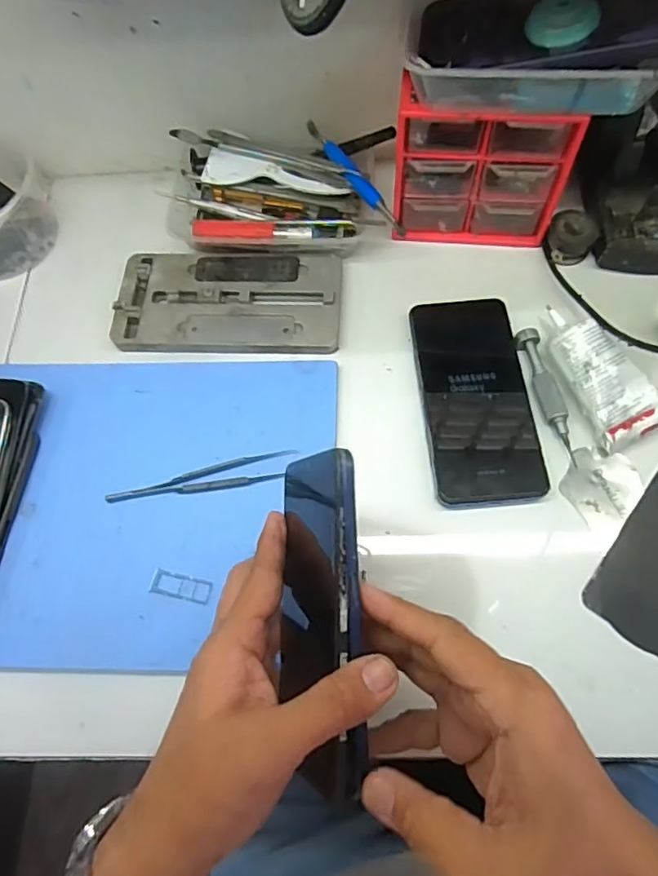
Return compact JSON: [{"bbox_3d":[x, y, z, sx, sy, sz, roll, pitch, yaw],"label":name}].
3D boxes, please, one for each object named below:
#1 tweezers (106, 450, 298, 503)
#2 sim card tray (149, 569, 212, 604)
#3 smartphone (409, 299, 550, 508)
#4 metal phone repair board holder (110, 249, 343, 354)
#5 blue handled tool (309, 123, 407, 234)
[{"bbox_3d":[-0.088,0.028,0.395,0.128,0.005,0.021,-9,67,-1],"label":"tweezers"},{"bbox_3d":[-0.096,0.096,0.369,0.040,0.004,0.015,11,68,7],"label":"sim card tray"},{"bbox_3d":[0.106,-0.032,0.412,0.075,0.012,0.162,-5,67,1],"label":"smartphone"},{"bbox_3d":[-0.080,-0.112,0.458,0.176,0.012,0.094,1,67,3],"label":"metal phone repair board holder"},{"bbox_3d":[0.019,-0.212,0.456,0.016,0.007,0.129,-32,69,-10],"label":"blue handled tool"}]

